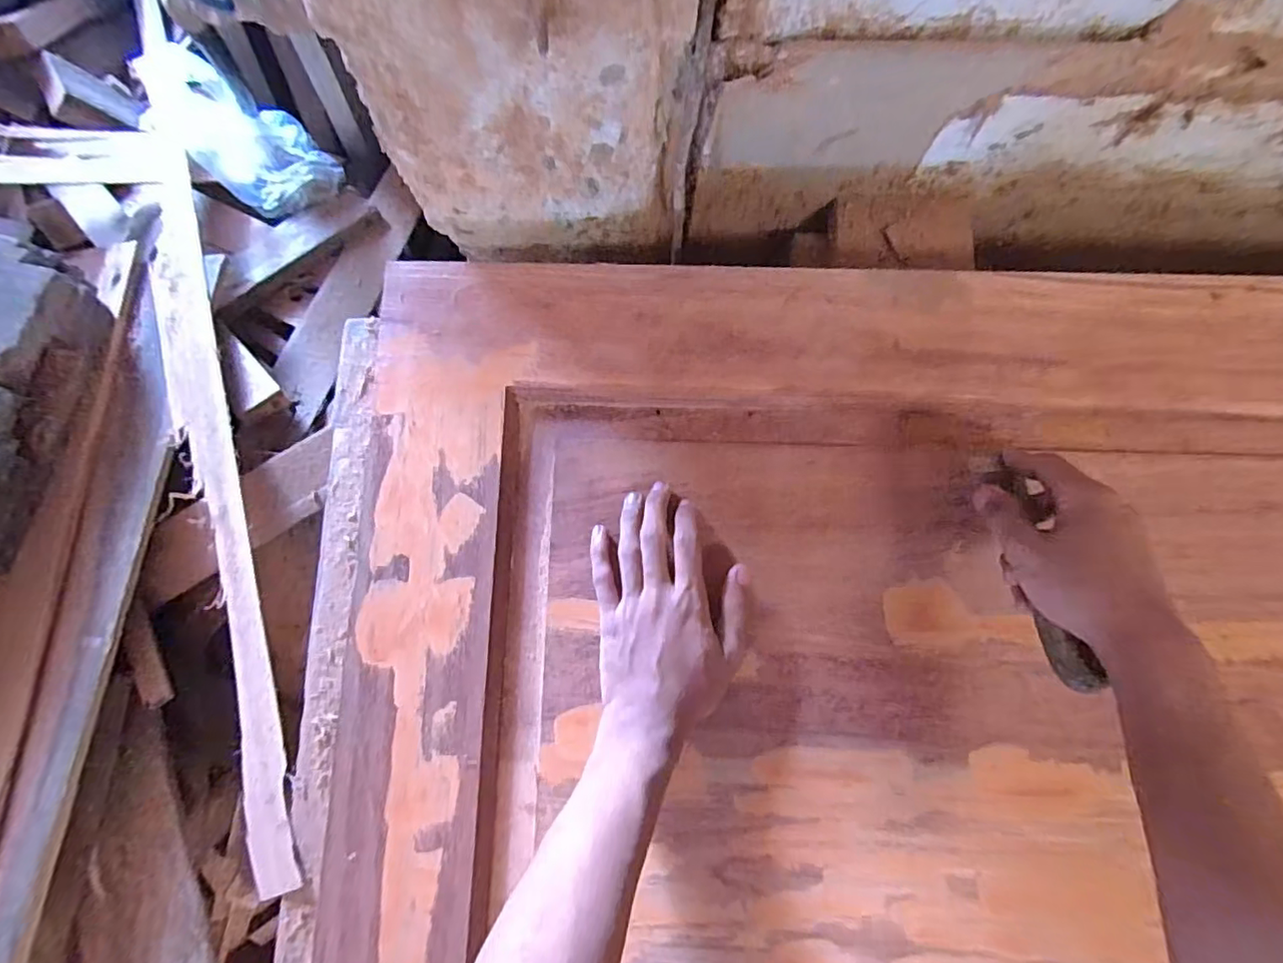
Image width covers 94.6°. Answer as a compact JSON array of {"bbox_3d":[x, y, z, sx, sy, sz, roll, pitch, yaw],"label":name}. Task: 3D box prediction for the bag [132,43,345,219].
[{"bbox_3d":[-0.504,-0.431,0.714,0.232,0.089,0.119,36,84,5],"label":"bag"}]

